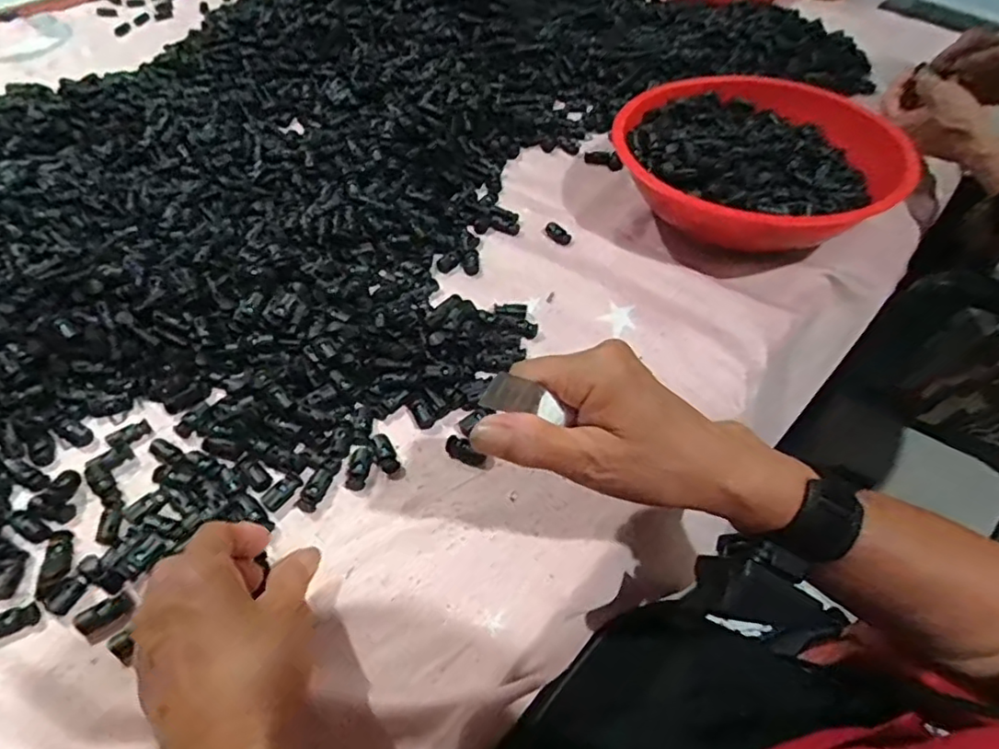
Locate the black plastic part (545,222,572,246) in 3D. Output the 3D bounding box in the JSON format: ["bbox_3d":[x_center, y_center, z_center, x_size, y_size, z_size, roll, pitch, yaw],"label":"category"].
[{"bbox_3d":[0.055,-0.132,0.577,0.016,0.008,0.031,-25,56,-21],"label":"black plastic part"}]

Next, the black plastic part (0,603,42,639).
[{"bbox_3d":[-0.276,0.139,0.343,0.028,0.008,0.013,-19,54,-17],"label":"black plastic part"}]

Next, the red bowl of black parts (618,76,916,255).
[{"bbox_3d":[0.225,-0.193,0.578,0.231,0.083,0.237,1,50,-1],"label":"red bowl of black parts"}]

